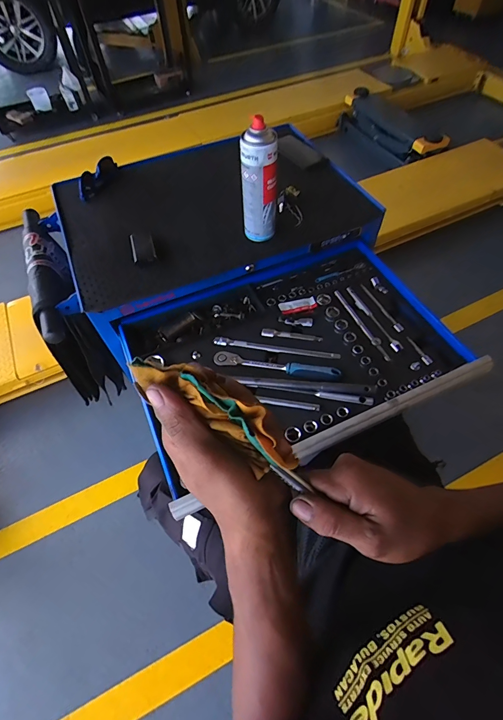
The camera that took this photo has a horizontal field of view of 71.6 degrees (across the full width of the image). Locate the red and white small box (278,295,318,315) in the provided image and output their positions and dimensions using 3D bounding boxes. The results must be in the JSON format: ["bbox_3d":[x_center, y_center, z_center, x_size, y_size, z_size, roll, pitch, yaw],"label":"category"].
[{"bbox_3d":[0.099,-0.115,0.735,0.078,0.006,0.031,-15,59,-7],"label":"red and white small box"}]

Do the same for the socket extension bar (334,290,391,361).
[{"bbox_3d":[0.223,-0.074,0.709,0.017,0.011,0.186,-23,60,-12],"label":"socket extension bar"}]

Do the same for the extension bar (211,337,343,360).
[{"bbox_3d":[0.049,-0.022,0.694,0.246,0.020,0.017,8,59,7],"label":"extension bar"}]

